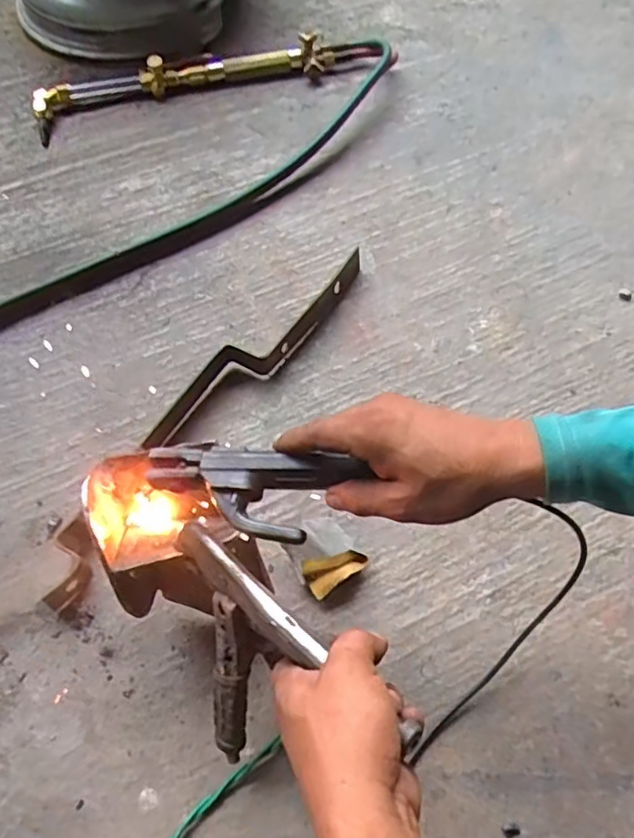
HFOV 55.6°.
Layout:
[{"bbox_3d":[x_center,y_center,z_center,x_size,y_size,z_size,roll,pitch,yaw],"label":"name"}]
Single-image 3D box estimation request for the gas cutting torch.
[{"bbox_3d":[-0.160,-0.513,0.893,0.525,0.043,0.085,-15,64,-7],"label":"gas cutting torch"}]

